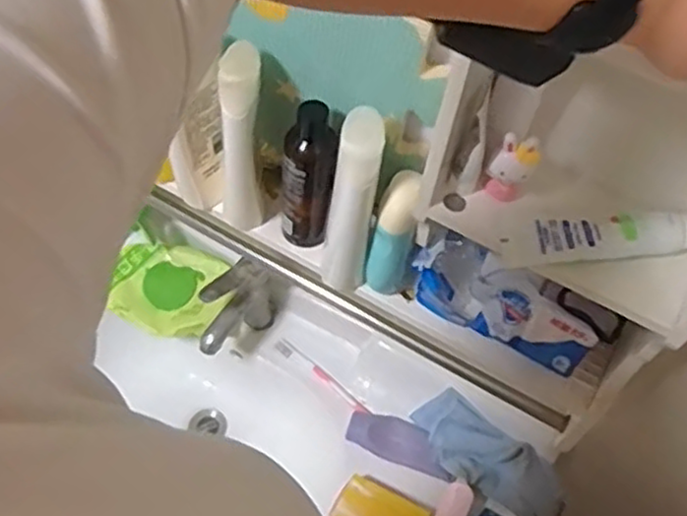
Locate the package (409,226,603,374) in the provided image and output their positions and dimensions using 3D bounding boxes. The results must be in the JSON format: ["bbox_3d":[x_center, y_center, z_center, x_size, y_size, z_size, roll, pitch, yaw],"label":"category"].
[{"bbox_3d":[0.159,0.044,0.720,0.187,0.095,0.052,29,58,14],"label":"package"}]

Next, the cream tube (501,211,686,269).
[{"bbox_3d":[0.214,-0.023,0.587,0.165,0.029,0.054,-5,56,6],"label":"cream tube"}]

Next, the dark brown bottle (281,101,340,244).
[{"bbox_3d":[-0.037,-0.075,0.729,0.053,0.183,0.046,4,56,-2],"label":"dark brown bottle"}]

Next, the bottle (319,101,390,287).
[{"bbox_3d":[0.006,-0.047,0.689,0.046,0.219,0.057,8,56,1],"label":"bottle"}]

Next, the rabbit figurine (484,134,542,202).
[{"bbox_3d":[0.138,-0.071,0.588,0.032,0.067,0.025,21,57,9],"label":"rabbit figurine"}]

